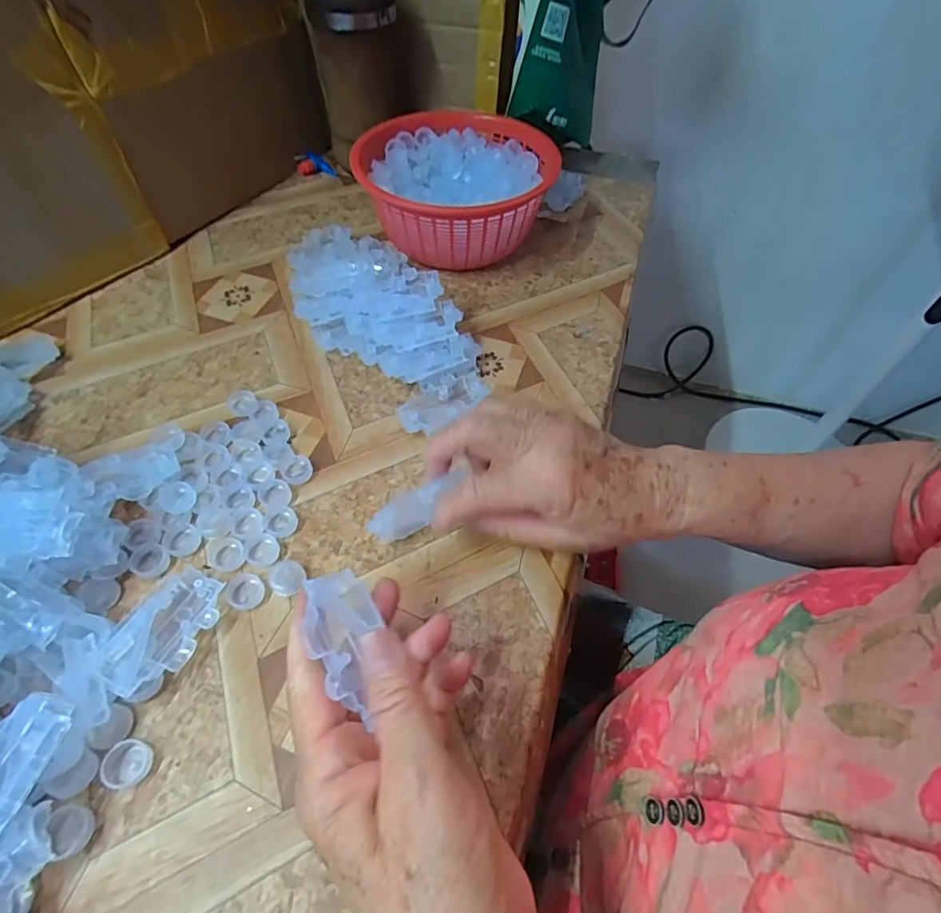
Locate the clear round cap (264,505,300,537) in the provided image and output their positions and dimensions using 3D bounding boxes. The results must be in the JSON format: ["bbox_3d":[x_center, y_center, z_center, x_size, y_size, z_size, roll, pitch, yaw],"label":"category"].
[{"bbox_3d":[-0.123,0.042,0.330,0.022,0.004,0.021,1,54,-1],"label":"clear round cap"}]

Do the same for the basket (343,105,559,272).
[{"bbox_3d":[-0.015,-0.261,0.515,0.182,0.083,0.192,8,54,4],"label":"basket"}]

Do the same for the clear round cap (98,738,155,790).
[{"bbox_3d":[-0.167,0.150,0.249,0.020,0.008,0.020,1,54,-1],"label":"clear round cap"}]

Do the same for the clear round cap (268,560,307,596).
[{"bbox_3d":[-0.111,0.072,0.308,0.020,0.006,0.021,1,54,-1],"label":"clear round cap"}]

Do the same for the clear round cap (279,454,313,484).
[{"bbox_3d":[-0.121,0.008,0.355,0.021,0.004,0.024,-38,63,-25],"label":"clear round cap"}]

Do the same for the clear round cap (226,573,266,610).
[{"bbox_3d":[-0.133,0.080,0.303,0.020,0.005,0.020,1,54,-1],"label":"clear round cap"}]

